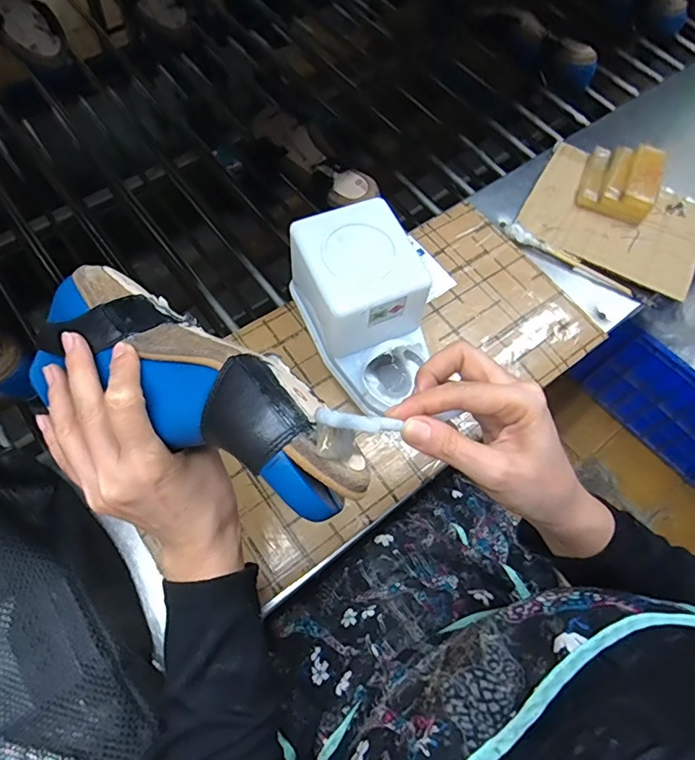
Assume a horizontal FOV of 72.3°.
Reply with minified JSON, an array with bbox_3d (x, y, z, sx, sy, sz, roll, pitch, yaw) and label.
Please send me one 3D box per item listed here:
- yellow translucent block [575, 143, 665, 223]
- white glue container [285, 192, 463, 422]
[{"bbox_3d":[0.339,-0.251,0.593,0.084,0.042,0.104,20,65,8],"label":"yellow translucent block"},{"bbox_3d":[0.021,-0.061,0.450,0.101,0.107,0.175,-24,67,-13],"label":"white glue container"}]

